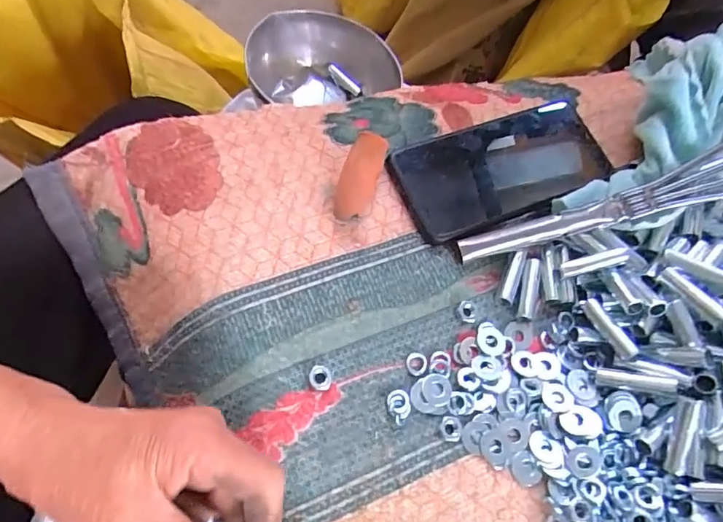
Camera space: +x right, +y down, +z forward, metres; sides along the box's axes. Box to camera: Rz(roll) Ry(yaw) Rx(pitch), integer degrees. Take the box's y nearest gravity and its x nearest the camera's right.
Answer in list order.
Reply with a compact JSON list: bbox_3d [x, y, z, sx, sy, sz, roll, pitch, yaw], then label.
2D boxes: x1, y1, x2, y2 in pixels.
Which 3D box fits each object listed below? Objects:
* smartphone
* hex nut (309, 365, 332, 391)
[{"bbox_3d":[0.107,-0.070,0.355,0.162,0.008,0.077,-21,68,-11],"label":"smartphone"},{"bbox_3d":[-0.024,0.068,0.286,0.012,0.007,0.014,1,65,-2],"label":"hex nut"}]

